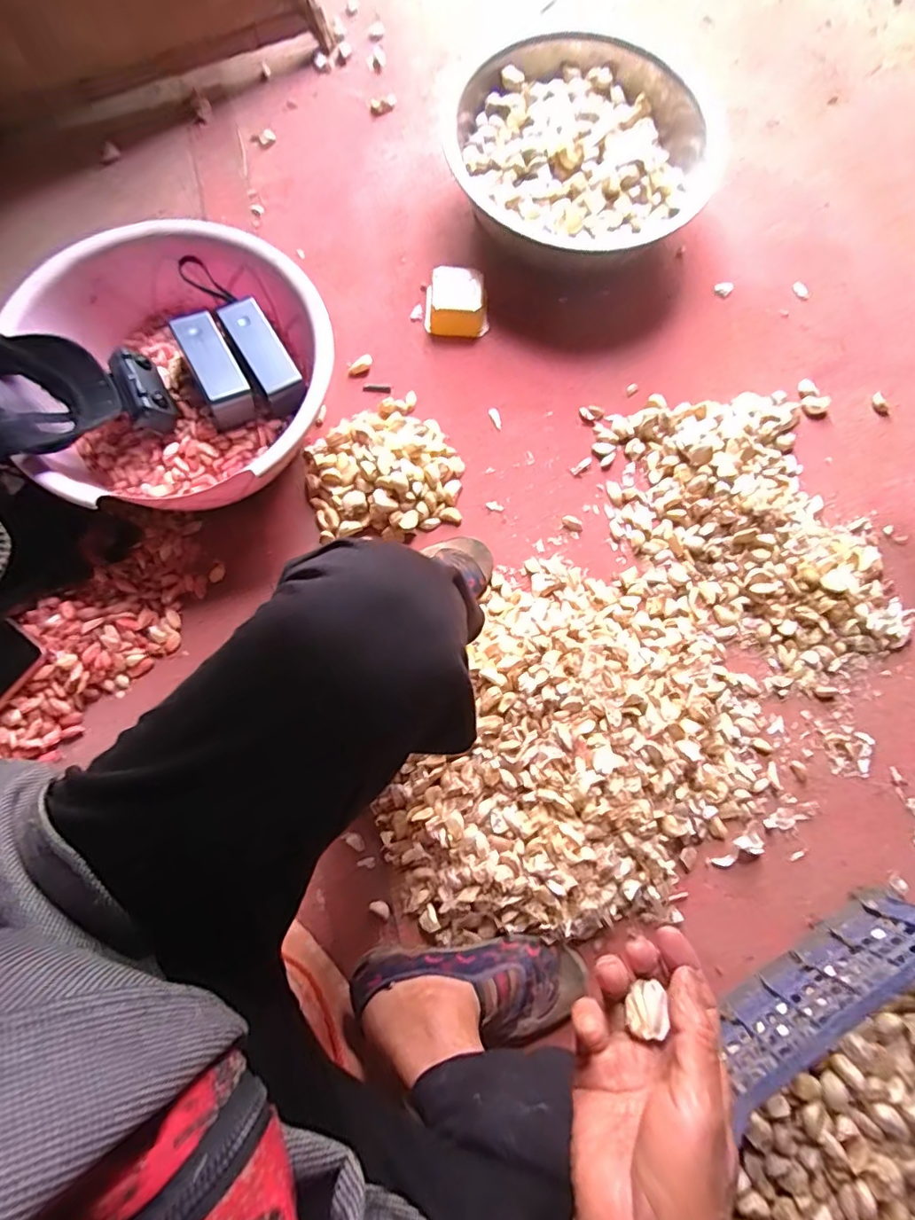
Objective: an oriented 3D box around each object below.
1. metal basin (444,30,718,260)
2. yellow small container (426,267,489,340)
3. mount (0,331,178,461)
[{"bbox_3d":[0.193,-0.674,0.812,0.390,0.102,0.382,0,77,-1],"label":"metal basin"},{"bbox_3d":[-0.001,-0.436,0.773,0.090,0.054,0.081,-1,74,-1],"label":"yellow small container"},{"bbox_3d":[-0.445,-0.220,0.602,0.226,0.111,0.149,-13,78,-4],"label":"mount"}]

